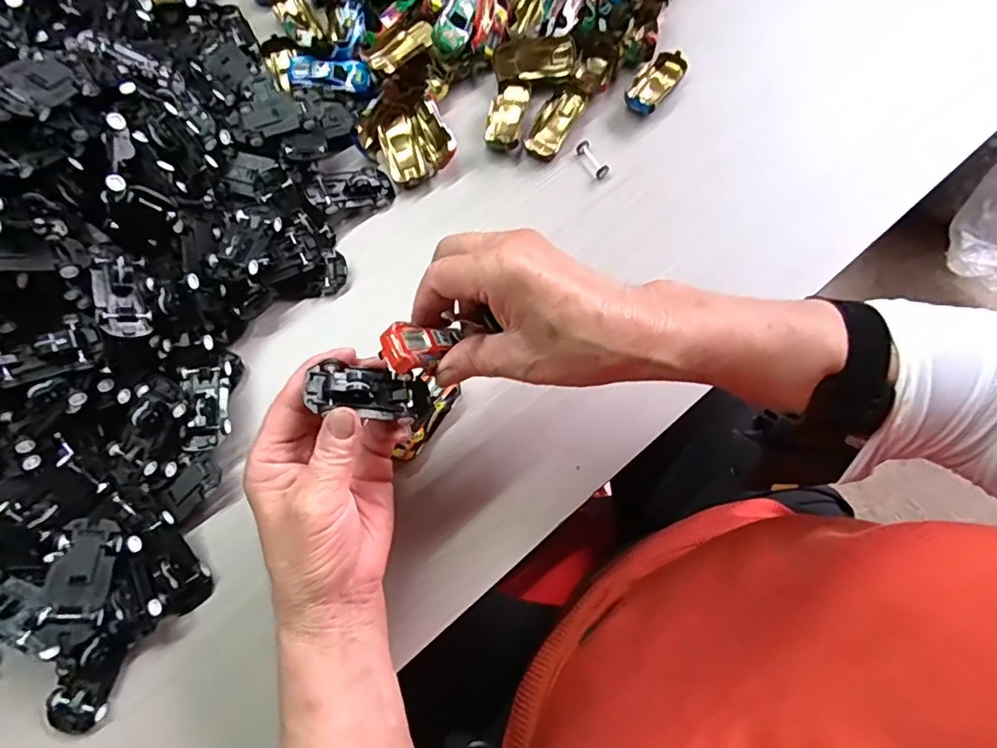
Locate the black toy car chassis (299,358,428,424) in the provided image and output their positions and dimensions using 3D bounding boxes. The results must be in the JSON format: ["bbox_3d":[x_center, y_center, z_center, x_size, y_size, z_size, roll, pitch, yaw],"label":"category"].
[{"bbox_3d":[-0.066,0.009,0.295,0.061,0.014,0.026,8,73,-25],"label":"black toy car chassis"}]

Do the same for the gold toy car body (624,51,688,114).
[{"bbox_3d":[0.126,-0.236,0.453,0.031,0.012,0.063,39,76,9],"label":"gold toy car body"}]

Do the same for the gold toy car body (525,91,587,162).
[{"bbox_3d":[0.042,-0.194,0.438,0.027,0.009,0.061,28,75,6],"label":"gold toy car body"}]

